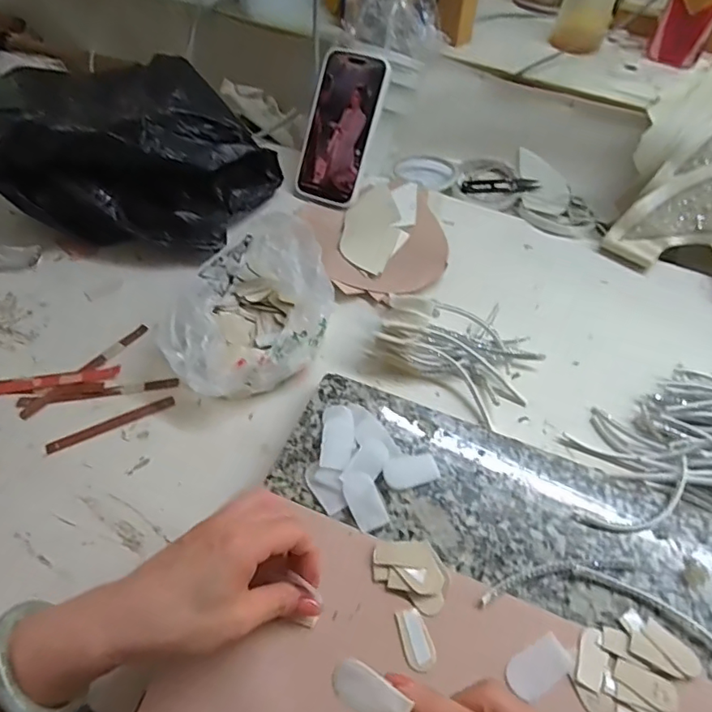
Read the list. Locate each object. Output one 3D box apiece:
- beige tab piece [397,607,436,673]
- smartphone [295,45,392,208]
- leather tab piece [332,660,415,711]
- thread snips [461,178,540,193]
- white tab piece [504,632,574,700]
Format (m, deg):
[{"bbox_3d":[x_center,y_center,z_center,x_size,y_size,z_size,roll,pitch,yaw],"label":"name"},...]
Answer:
[{"bbox_3d":[0.040,0.185,0.349,0.018,0.004,0.037,-11,55,-9],"label":"beige tab piece"},{"bbox_3d":[-0.018,-0.265,0.628,0.083,0.168,0.012,26,17,20],"label":"smartphone"},{"bbox_3d":[0.006,0.153,0.242,0.036,0.005,0.017,26,57,21],"label":"leather tab piece"},{"bbox_3d":[0.184,-0.219,0.686,0.098,0.008,0.022,-2,54,-3],"label":"thread snips"},{"bbox_3d":[0.116,0.197,0.341,0.043,0.004,0.022,-29,60,-20],"label":"white tab piece"}]

